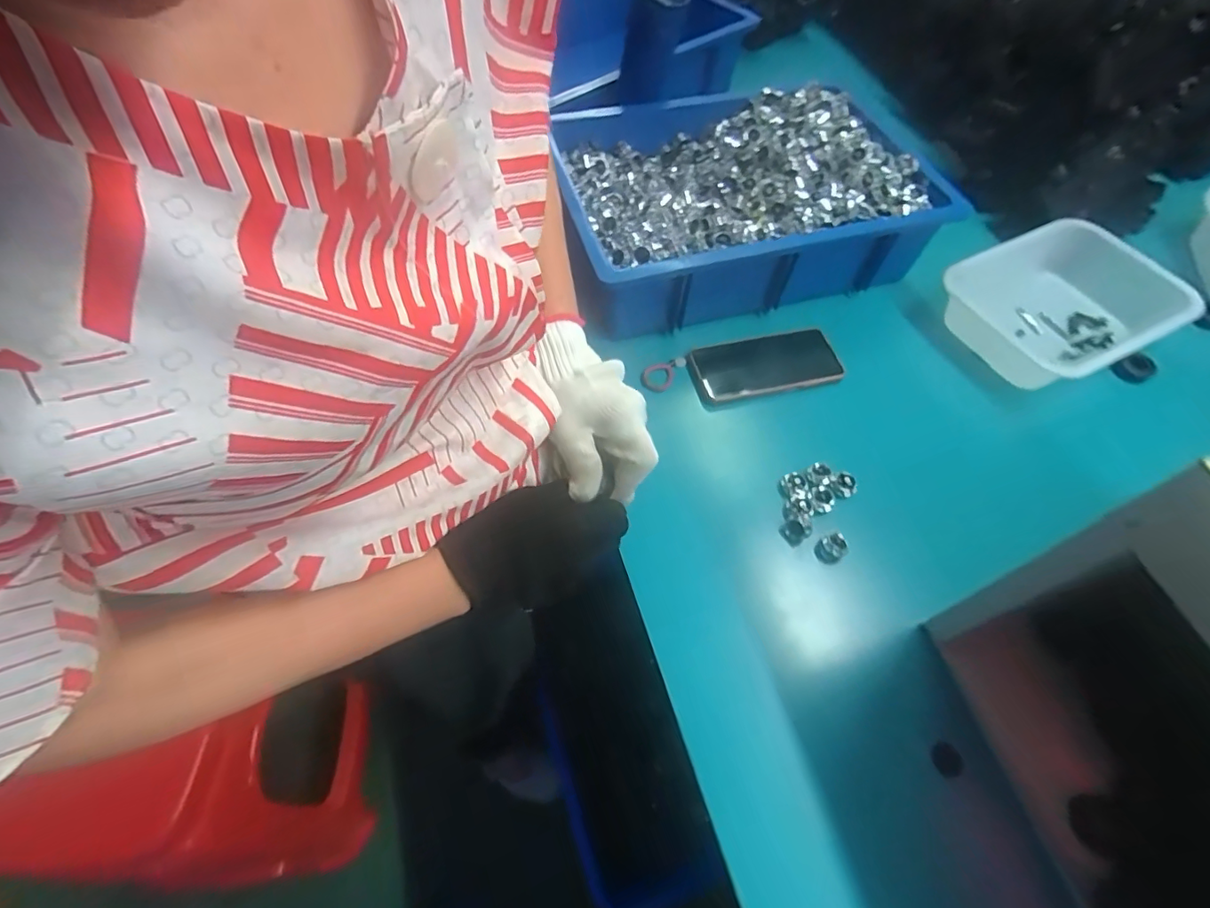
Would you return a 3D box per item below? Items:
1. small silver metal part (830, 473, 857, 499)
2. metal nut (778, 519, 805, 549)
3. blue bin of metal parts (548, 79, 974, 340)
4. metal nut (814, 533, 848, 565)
[{"bbox_3d":[0.240,0.033,0.549,0.016,0.019,0.023,-27,62,-15],"label":"small silver metal part"},{"bbox_3d":[0.180,0.076,0.522,0.014,0.018,0.023,-29,62,-16],"label":"metal nut"},{"bbox_3d":[0.181,-0.332,0.713,0.430,0.109,0.312,-14,59,-8],"label":"blue bin of metal parts"},{"bbox_3d":[0.213,0.091,0.515,0.025,0.022,0.022,-20,60,-11],"label":"metal nut"}]

